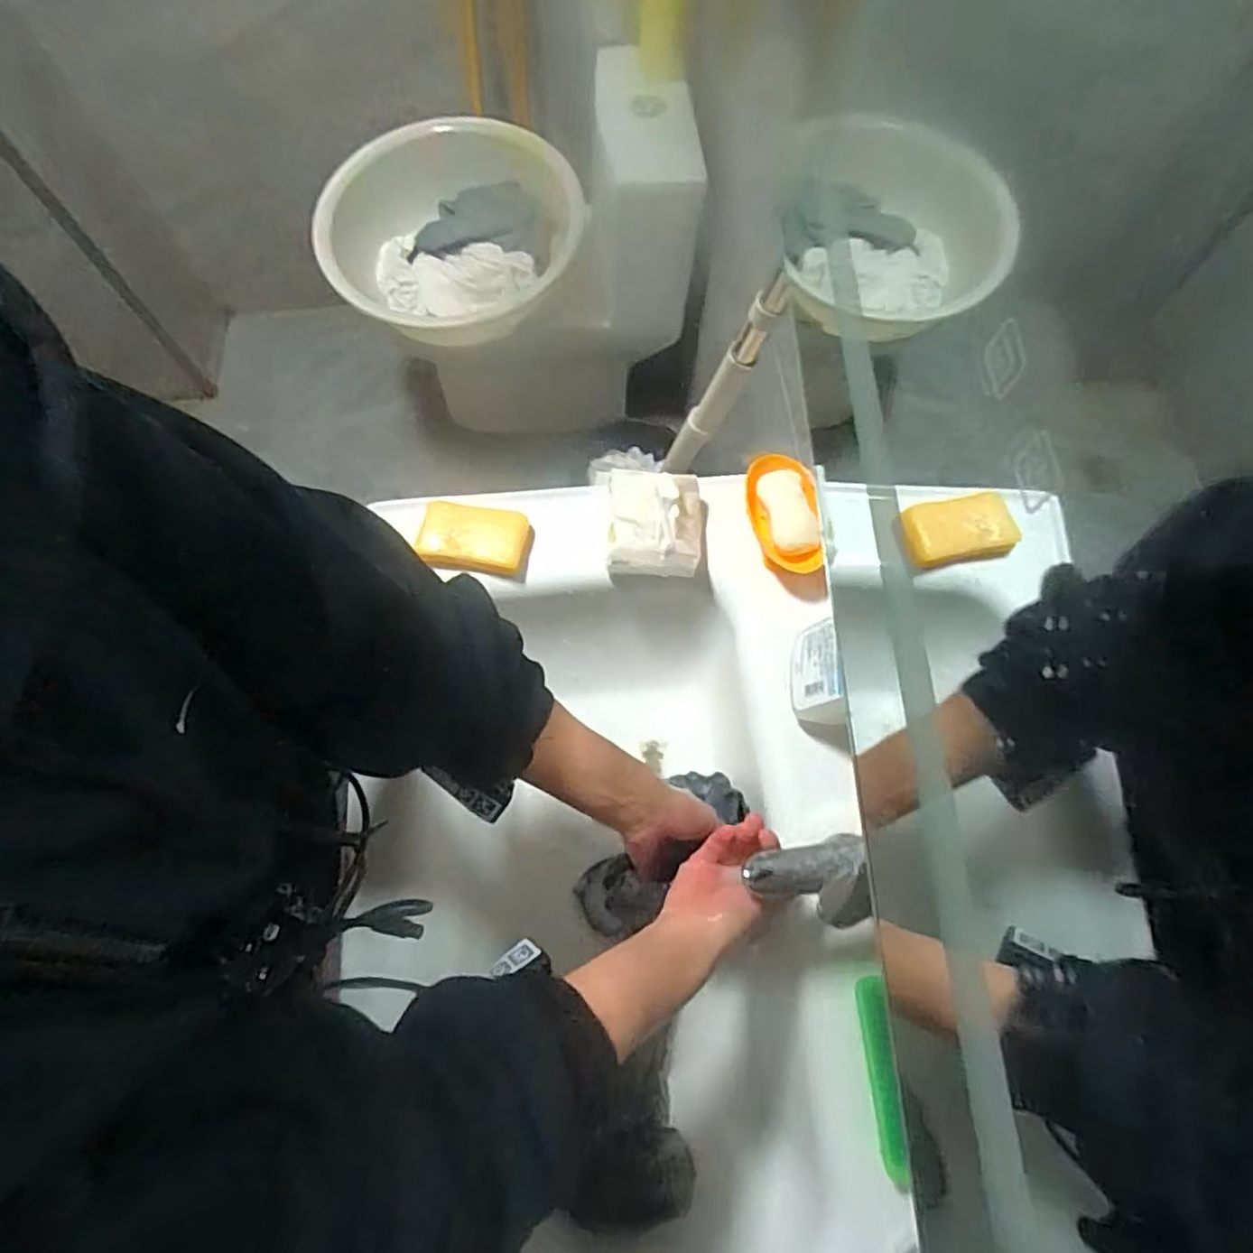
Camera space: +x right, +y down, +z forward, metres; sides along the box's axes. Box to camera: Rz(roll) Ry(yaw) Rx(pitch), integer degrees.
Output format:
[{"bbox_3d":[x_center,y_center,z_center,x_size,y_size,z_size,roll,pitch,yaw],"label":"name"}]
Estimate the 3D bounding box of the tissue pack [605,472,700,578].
[{"bbox_3d":[0.028,-0.105,0.657,0.090,0.045,0.098,6,71,3],"label":"tissue pack"}]

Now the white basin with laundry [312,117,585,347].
[{"bbox_3d":[-0.323,-0.726,1.230,0.453,0.109,0.443,0,71,1],"label":"white basin with laundry"}]

